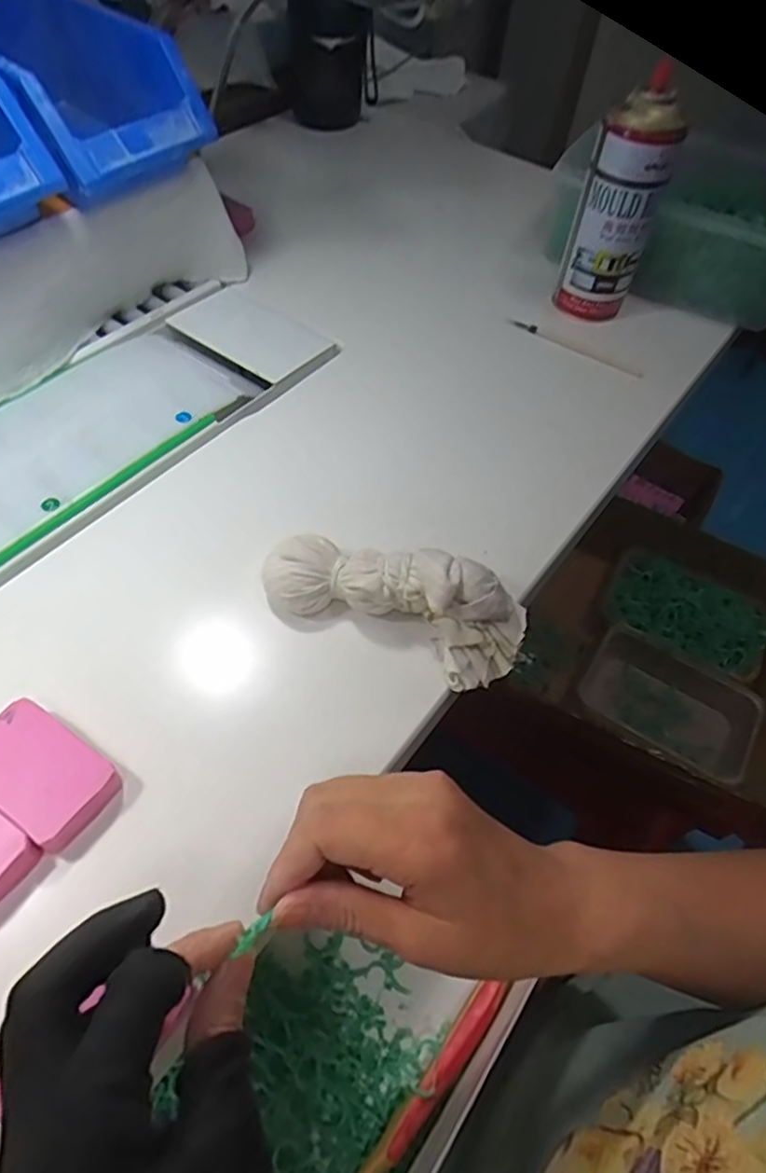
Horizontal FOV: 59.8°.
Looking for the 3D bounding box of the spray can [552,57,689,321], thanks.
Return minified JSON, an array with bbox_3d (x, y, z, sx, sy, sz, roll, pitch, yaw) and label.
[{"bbox_3d":[0.200,-0.322,0.568,0.064,0.171,0.067,17,55,7],"label":"spray can"}]

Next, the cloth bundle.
[{"bbox_3d":[0.009,0.001,0.394,0.157,0.050,0.068,21,55,10],"label":"cloth bundle"}]

